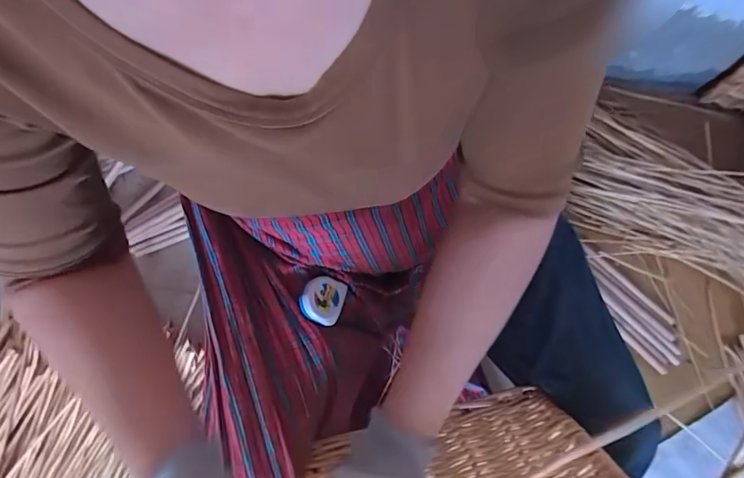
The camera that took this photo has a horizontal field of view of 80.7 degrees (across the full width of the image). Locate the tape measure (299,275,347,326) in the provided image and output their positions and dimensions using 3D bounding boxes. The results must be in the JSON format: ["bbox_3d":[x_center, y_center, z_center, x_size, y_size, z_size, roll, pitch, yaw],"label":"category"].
[{"bbox_3d":[-0.058,0.072,0.517,0.052,0.019,0.055,38,53,-25],"label":"tape measure"}]

